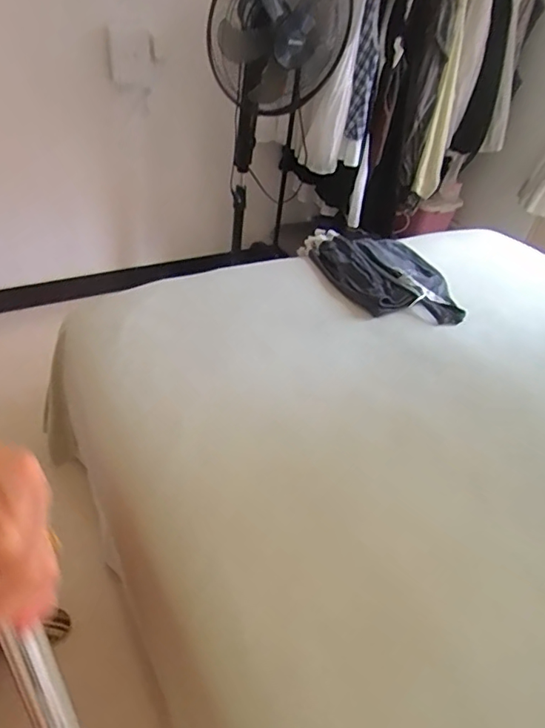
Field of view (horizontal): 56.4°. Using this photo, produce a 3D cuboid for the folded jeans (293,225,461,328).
[{"bbox_3d":[0.307,-0.252,1.404,0.320,0.063,0.476,-12,42,-21],"label":"folded jeans"}]

